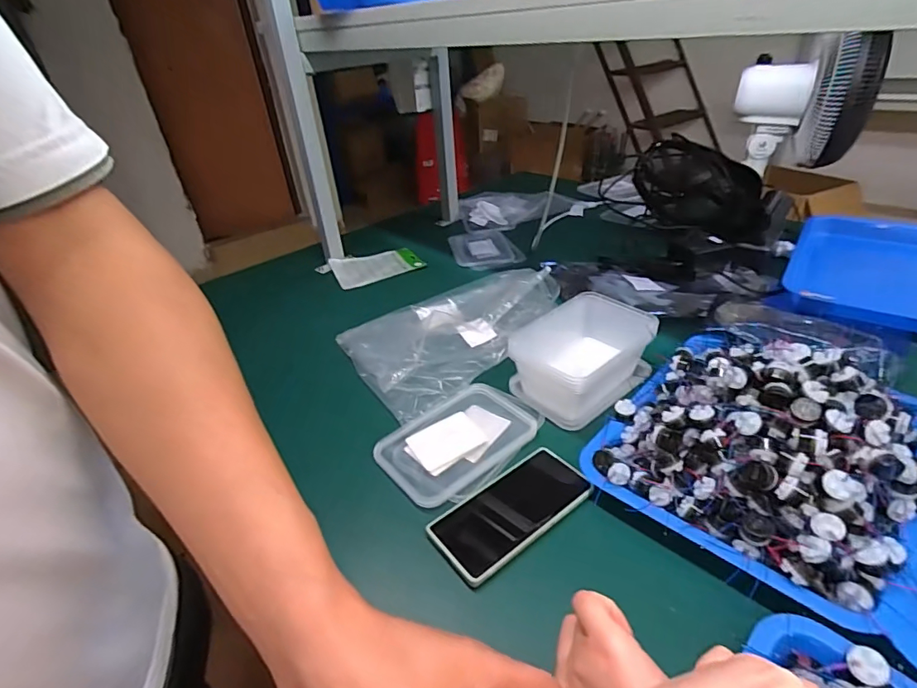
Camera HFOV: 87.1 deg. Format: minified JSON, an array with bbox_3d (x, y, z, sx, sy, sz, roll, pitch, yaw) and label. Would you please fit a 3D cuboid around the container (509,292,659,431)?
[{"bbox_3d":[0.156,0.013,0.600,0.166,0.071,0.112,-30,42,-29],"label":"container"}]

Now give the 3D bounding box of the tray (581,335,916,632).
[{"bbox_3d":[0.297,0.072,0.462,0.300,0.107,0.246,-33,43,-32],"label":"tray"}]

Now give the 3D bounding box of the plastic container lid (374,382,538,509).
[{"bbox_3d":[0.000,0.108,0.552,0.175,0.015,0.120,-32,43,-31],"label":"plastic container lid"}]

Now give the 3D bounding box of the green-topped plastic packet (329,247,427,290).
[{"bbox_3d":[-0.157,-0.154,0.947,0.170,0.024,0.123,-18,37,-16],"label":"green-topped plastic packet"}]

